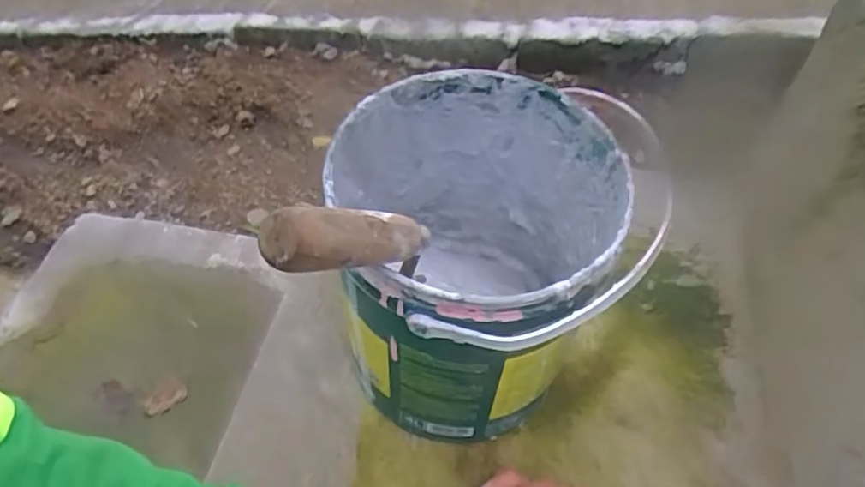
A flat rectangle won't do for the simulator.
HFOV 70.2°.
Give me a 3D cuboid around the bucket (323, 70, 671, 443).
[{"bbox_3d":[0.024,0.024,0.416,0.170,0.204,0.173,2,53,-3],"label":"bucket"}]

